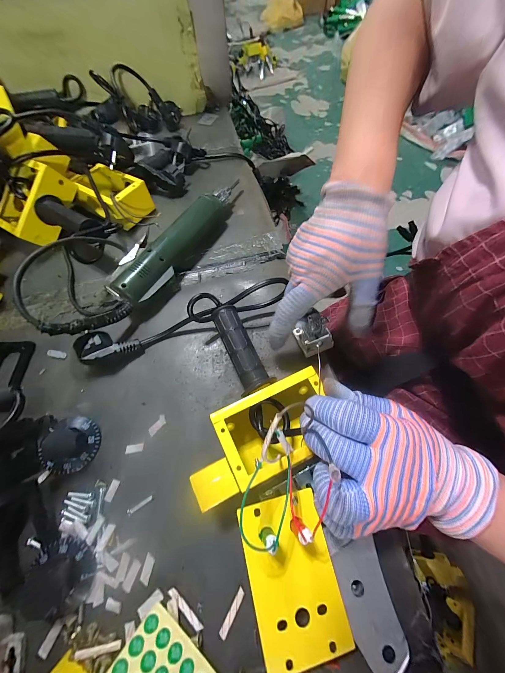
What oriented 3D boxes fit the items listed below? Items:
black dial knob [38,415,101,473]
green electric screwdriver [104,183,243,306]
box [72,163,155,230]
[{"bbox_3d":[-0.169,0.099,0.221,0.041,0.027,0.048,-4,65,1],"label":"black dial knob"},{"bbox_3d":[-0.086,-0.132,0.318,0.048,0.040,0.236,29,70,15],"label":"green electric screwdriver"},{"bbox_3d":[-0.208,-0.212,0.358,0.121,0.044,0.073,33,71,16],"label":"box"}]

